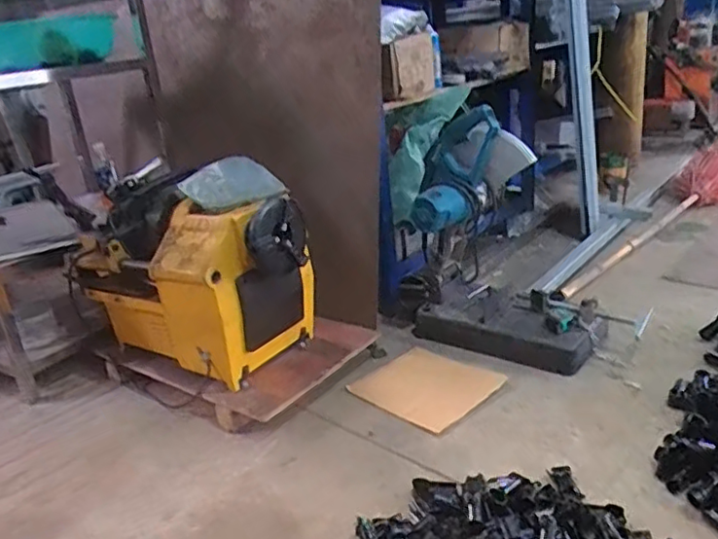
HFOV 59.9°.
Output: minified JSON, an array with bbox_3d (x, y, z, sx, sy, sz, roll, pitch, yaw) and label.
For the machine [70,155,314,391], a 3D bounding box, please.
[{"bbox_3d":[-0.388,-0.006,1.528,0.539,0.418,0.307,7,26,31],"label":"machine"}]

